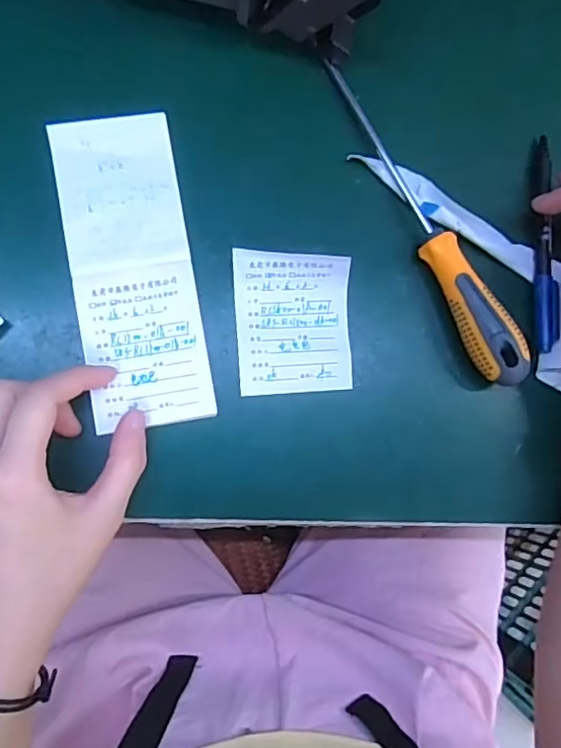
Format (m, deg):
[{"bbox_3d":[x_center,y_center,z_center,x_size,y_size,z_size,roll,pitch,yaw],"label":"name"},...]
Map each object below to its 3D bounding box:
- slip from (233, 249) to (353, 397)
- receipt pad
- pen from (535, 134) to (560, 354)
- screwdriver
[{"bbox_3d":[0.009,-0.029,0.337,0.065,0.018,0.078,-3,85,-8],"label":"slip"},{"bbox_3d":[-0.081,-0.058,0.329,0.065,0.005,0.172,-11,85,-9],"label":"receipt pad"},{"bbox_3d":[0.162,-0.080,0.362,0.011,0.011,0.133,3,82,-8],"label":"pen"},{"bbox_3d":[0.088,-0.090,0.347,0.027,0.027,0.207,-24,88,-10],"label":"screwdriver"}]

